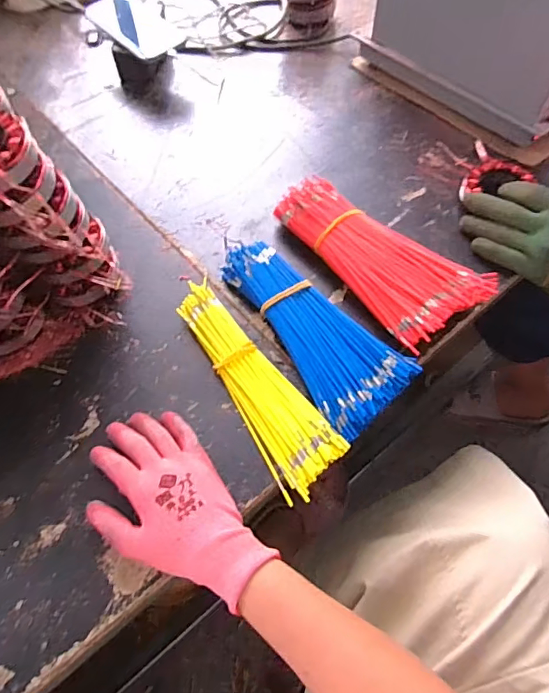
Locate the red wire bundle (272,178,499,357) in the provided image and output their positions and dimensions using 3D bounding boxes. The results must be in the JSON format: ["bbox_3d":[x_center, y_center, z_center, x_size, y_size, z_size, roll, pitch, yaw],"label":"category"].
[{"bbox_3d":[0.115,-0.108,0.555,0.112,0.049,0.241,-32,63,-18],"label":"red wire bundle"}]

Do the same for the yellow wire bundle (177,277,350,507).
[{"bbox_3d":[-0.023,0.032,0.490,0.066,0.025,0.242,-29,62,-17],"label":"yellow wire bundle"}]

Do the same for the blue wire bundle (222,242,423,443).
[{"bbox_3d":[0.029,-0.019,0.511,0.093,0.032,0.238,-37,65,-21],"label":"blue wire bundle"}]

